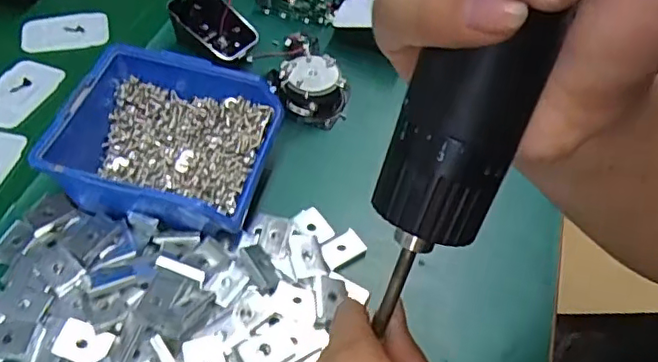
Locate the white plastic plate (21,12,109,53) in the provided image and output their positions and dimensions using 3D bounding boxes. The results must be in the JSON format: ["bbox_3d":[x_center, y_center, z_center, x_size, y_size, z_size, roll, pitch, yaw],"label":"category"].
[{"bbox_3d":[-0.226,-0.129,0.510,0.070,0.006,0.043,-3,51,-7],"label":"white plastic plate"}]

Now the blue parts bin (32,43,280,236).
[{"bbox_3d":[-0.106,-0.021,0.381,0.130,0.056,0.116,12,50,5],"label":"blue parts bin"}]

